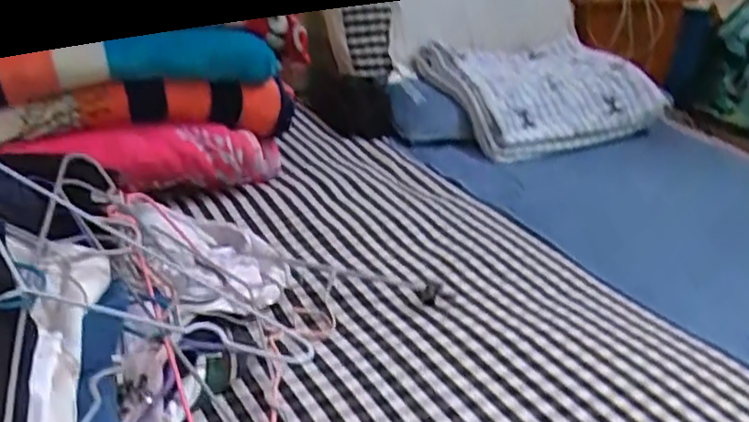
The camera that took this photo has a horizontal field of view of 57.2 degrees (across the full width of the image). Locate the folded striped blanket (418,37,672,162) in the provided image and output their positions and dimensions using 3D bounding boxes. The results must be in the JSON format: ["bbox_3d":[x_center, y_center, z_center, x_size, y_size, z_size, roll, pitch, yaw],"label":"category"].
[{"bbox_3d":[0.351,-0.273,1.456,0.447,0.071,0.368,-17,55,-30],"label":"folded striped blanket"}]

